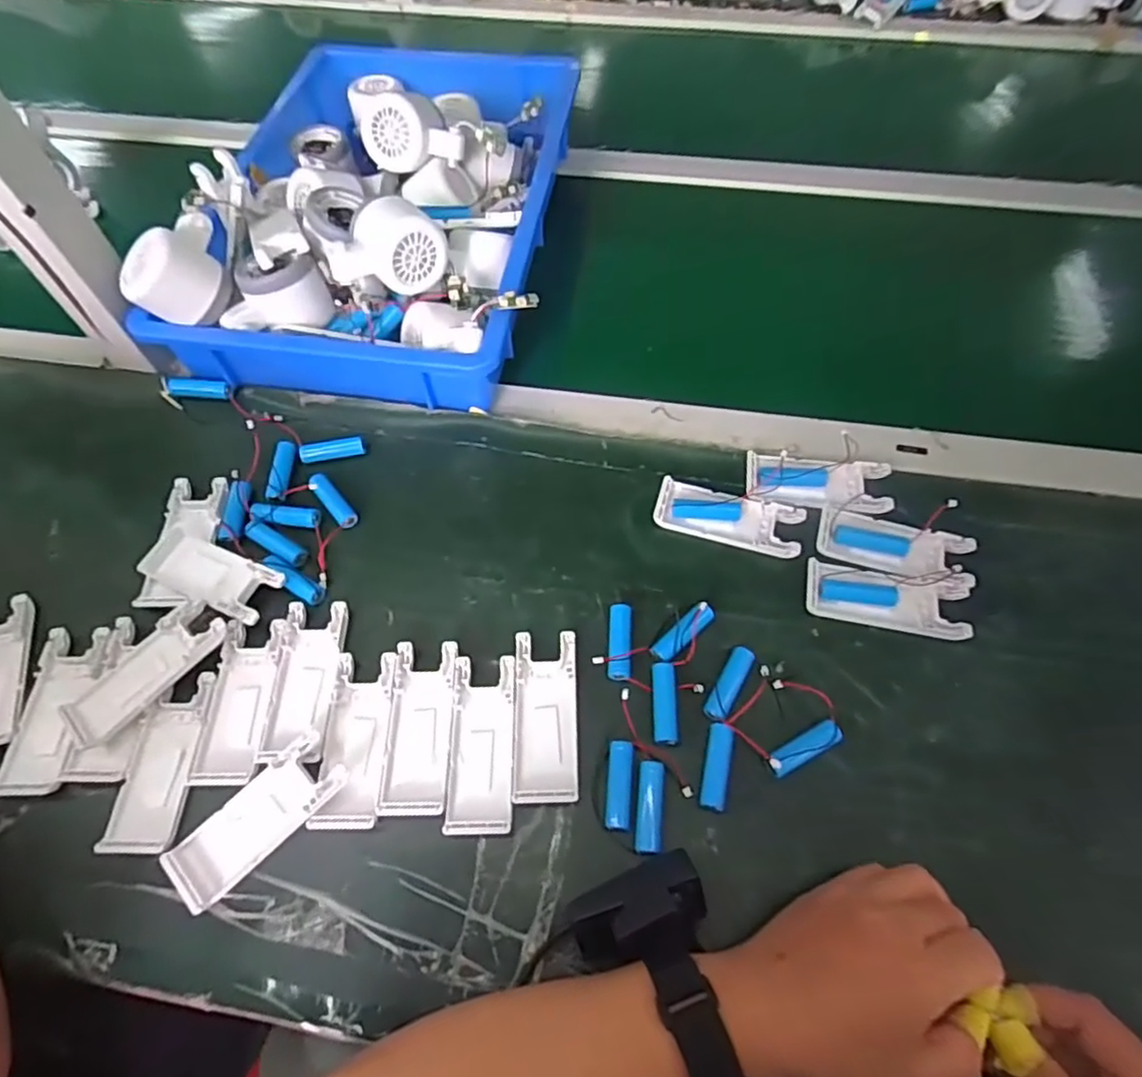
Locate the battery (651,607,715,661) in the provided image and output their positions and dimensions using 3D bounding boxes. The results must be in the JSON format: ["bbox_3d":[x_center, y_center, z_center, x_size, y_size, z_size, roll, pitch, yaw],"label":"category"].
[{"bbox_3d":[0.075,0.063,0.428,0.048,0.011,0.015,-36,66,-17],"label":"battery"}]

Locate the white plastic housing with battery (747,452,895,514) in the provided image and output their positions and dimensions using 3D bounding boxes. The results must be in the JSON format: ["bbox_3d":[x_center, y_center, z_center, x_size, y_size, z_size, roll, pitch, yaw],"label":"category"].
[{"bbox_3d":[0.185,-0.045,0.480,0.101,0.023,0.043,5,61,5],"label":"white plastic housing with battery"}]

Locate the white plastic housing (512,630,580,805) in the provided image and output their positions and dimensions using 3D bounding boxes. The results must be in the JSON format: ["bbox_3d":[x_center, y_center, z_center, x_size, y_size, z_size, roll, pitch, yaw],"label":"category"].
[{"bbox_3d":[-0.016,0.112,0.410,0.040,0.009,0.104,-2,61,1],"label":"white plastic housing"}]

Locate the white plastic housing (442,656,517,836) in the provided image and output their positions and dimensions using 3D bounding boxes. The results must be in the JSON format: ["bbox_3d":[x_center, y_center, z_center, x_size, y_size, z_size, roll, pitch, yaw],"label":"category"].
[{"bbox_3d":[-0.055,0.127,0.402,0.039,0.005,0.105,-2,61,1],"label":"white plastic housing"}]

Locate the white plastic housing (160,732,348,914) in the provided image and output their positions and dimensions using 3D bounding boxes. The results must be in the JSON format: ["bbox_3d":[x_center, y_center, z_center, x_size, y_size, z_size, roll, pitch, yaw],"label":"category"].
[{"bbox_3d":[-0.183,0.164,0.377,0.101,0.017,0.041,-41,67,-19],"label":"white plastic housing"}]

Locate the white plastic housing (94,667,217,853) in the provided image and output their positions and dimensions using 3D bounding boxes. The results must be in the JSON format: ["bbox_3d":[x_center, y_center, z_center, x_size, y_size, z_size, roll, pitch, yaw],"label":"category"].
[{"bbox_3d":[-0.253,0.138,0.398,0.039,0.007,0.102,-2,61,1],"label":"white plastic housing"}]

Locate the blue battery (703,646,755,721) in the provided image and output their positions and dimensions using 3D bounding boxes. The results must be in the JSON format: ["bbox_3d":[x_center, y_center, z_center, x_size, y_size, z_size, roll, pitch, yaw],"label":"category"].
[{"bbox_3d":[0.102,0.094,0.416,0.016,0.015,0.052,27,65,16],"label":"blue battery"}]

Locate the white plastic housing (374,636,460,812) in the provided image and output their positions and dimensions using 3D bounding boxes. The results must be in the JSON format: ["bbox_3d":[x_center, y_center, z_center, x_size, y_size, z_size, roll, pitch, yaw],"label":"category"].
[{"bbox_3d":[-0.095,0.118,0.406,0.039,0.009,0.104,-1,61,1],"label":"white plastic housing"}]

